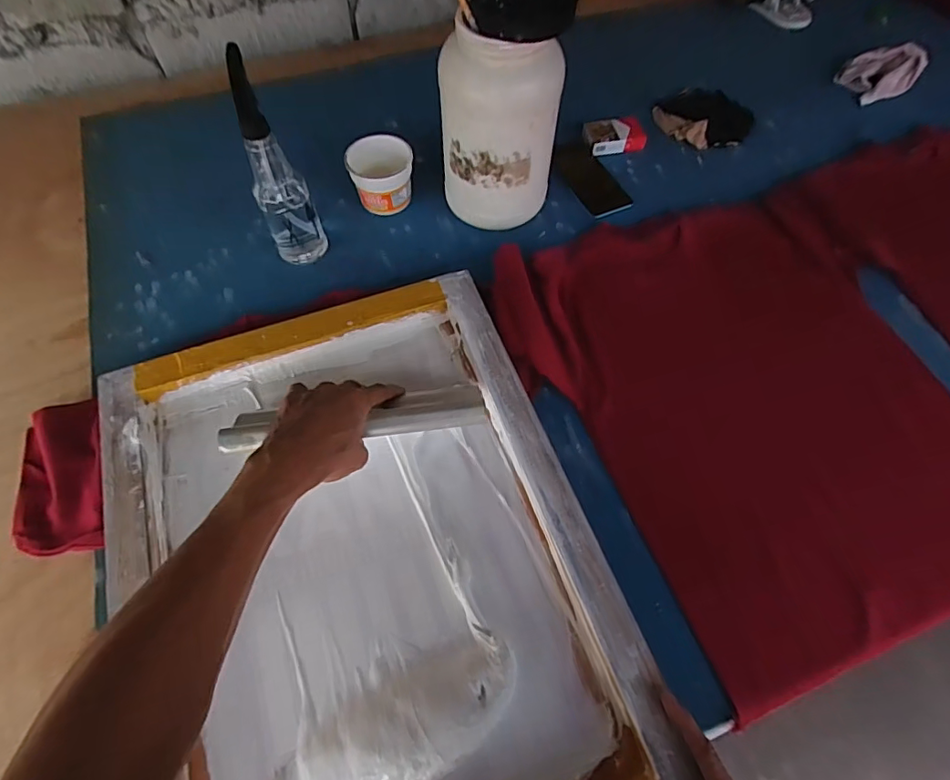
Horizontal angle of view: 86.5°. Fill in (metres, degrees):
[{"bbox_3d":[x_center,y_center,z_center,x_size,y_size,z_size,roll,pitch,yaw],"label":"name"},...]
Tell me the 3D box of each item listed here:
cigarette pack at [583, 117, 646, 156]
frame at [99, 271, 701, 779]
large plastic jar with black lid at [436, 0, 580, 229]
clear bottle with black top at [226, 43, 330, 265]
[{"bbox_3d":[0.235,-0.422,0.838,0.101,0.029,0.055,-9,63,-5],"label":"cigarette pack"},{"bbox_3d":[-0.117,0.172,0.510,0.451,0.040,0.598,-18,64,-10],"label":"frame"},{"bbox_3d":[0.034,-0.352,0.660,0.155,0.272,0.126,0,62,0],"label":"large plastic jar with black lid"},{"bbox_3d":[-0.253,-0.273,0.633,0.067,0.238,0.073,-23,65,-12],"label":"clear bottle with black top"}]

